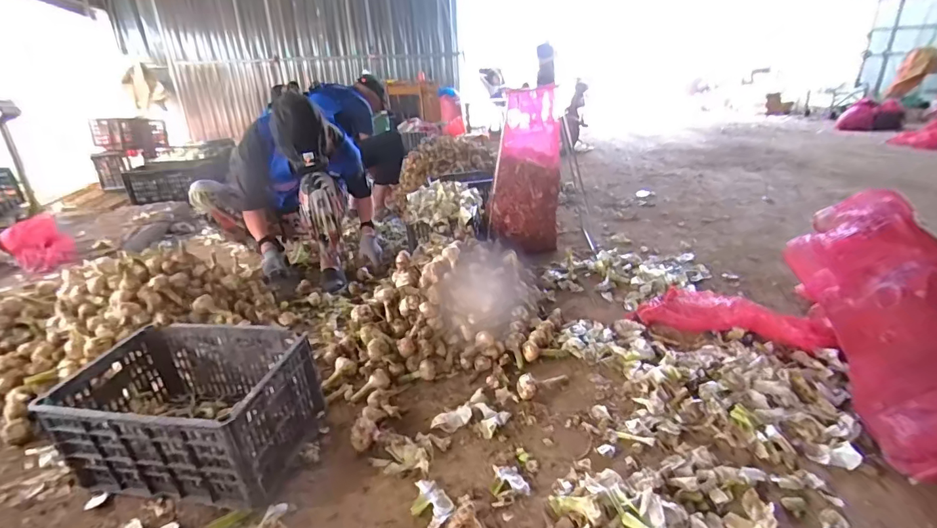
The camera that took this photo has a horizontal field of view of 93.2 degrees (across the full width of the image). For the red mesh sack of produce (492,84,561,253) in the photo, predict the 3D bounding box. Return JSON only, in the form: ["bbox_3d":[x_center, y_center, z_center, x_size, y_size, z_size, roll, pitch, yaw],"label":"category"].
[{"bbox_3d":[0.241,-0.374,1.786,0.249,0.603,0.295,2,22,9],"label":"red mesh sack of produce"}]

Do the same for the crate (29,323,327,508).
[{"bbox_3d":[-0.597,0.305,0.961,0.454,0.227,0.304,1,22,6],"label":"crate"}]

